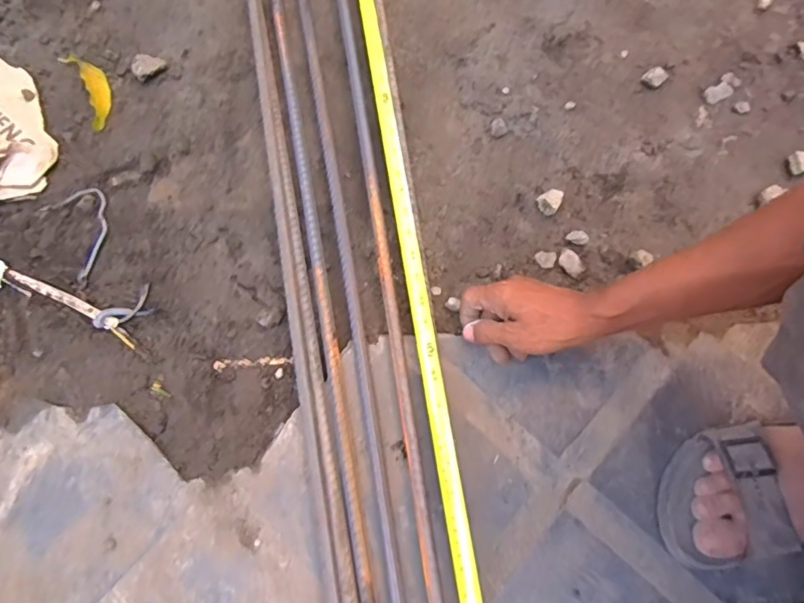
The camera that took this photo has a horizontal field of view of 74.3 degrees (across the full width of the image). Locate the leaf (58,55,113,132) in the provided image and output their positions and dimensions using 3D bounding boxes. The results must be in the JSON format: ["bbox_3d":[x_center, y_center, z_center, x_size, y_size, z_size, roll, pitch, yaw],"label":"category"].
[{"bbox_3d":[-0.376,-0.262,0.637,0.037,0.027,0.125,-30,76,-8],"label":"leaf"}]

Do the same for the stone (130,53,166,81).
[{"bbox_3d":[-0.311,-0.288,0.652,0.025,0.025,0.038,38,77,10],"label":"stone"}]

